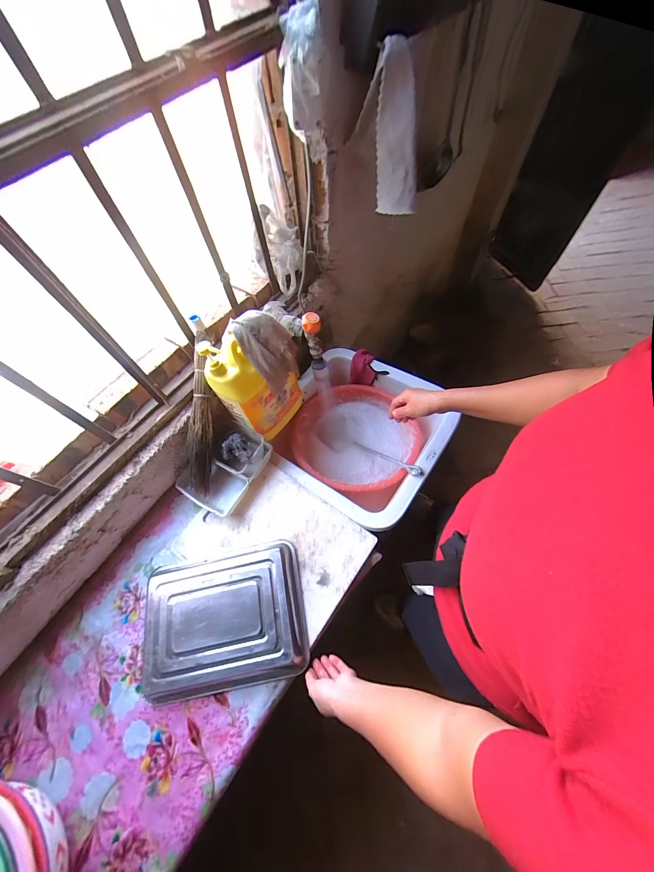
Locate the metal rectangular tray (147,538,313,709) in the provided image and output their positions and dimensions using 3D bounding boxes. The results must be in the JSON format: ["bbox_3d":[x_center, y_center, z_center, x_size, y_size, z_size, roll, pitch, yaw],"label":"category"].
[{"bbox_3d":[-0.212,0.374,0.636,0.320,0.059,0.246,-11,63,-3],"label":"metal rectangular tray"}]

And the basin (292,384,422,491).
[{"bbox_3d":[0.071,0.001,0.908,0.329,0.101,0.351,-1,63,3],"label":"basin"}]

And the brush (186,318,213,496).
[{"bbox_3d":[-0.301,-0.072,0.735,0.054,0.069,0.424,1,92,3],"label":"brush"}]

